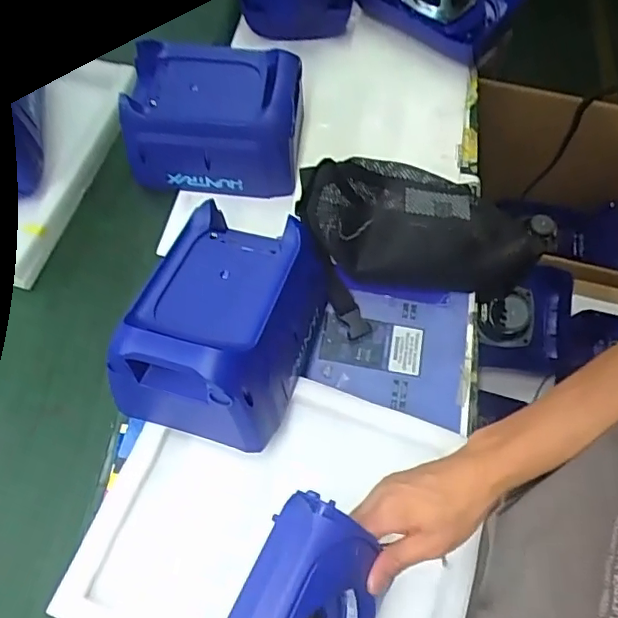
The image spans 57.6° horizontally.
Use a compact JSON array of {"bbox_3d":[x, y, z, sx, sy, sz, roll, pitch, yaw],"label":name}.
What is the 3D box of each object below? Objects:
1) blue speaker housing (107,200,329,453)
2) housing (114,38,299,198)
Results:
[{"bbox_3d":[-0.078,0.005,0.562,0.154,0.123,0.227,17,64,7],"label":"blue speaker housing"},{"bbox_3d":[-0.119,-0.242,0.720,0.207,0.131,0.138,9,63,3],"label":"housing"}]

